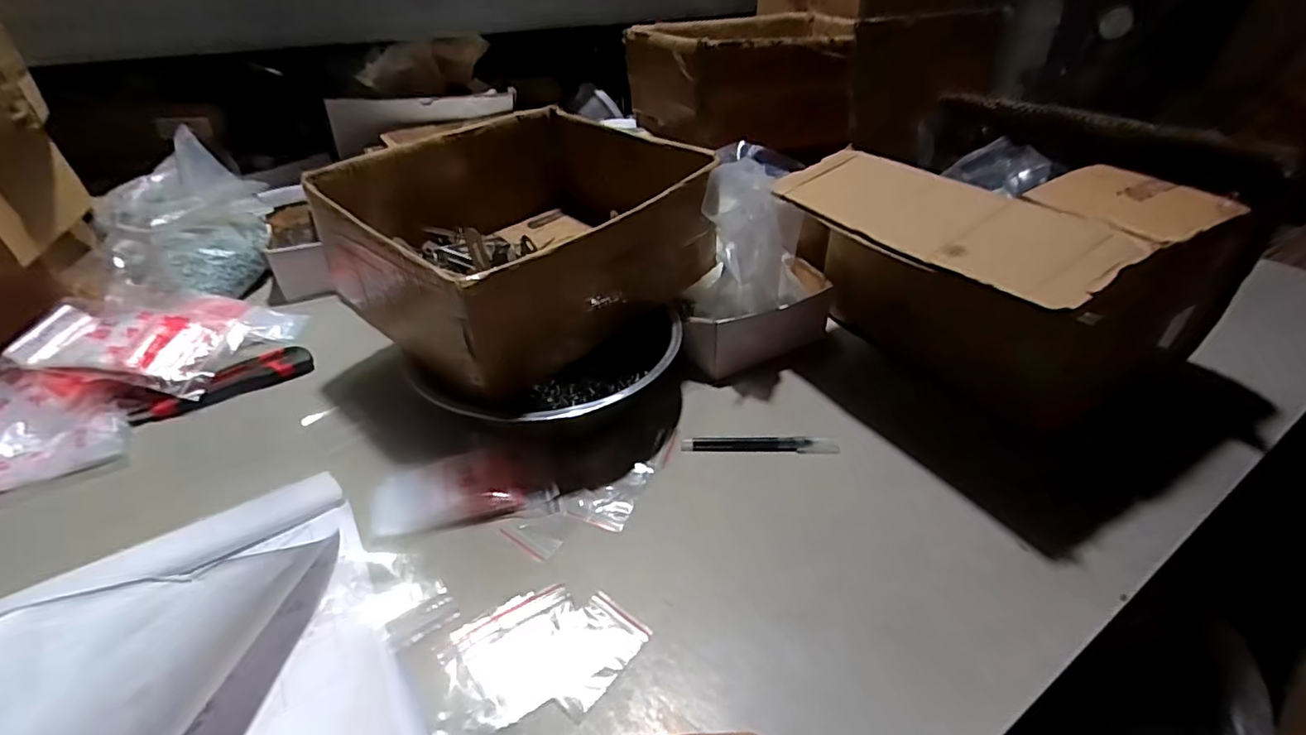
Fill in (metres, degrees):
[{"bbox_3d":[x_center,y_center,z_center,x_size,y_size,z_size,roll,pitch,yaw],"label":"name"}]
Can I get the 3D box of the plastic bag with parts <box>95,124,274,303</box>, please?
[{"bbox_3d":[-0.571,-0.174,0.708,0.183,0.130,0.206,-26,45,-30],"label":"plastic bag with parts"}]

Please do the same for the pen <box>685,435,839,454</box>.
[{"bbox_3d":[0.095,0.067,0.516,0.137,0.007,0.018,1,37,1],"label":"pen"}]

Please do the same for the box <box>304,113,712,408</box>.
[{"bbox_3d":[-0.121,-0.129,0.555,0.251,0.131,0.296,27,44,32],"label":"box"}]

